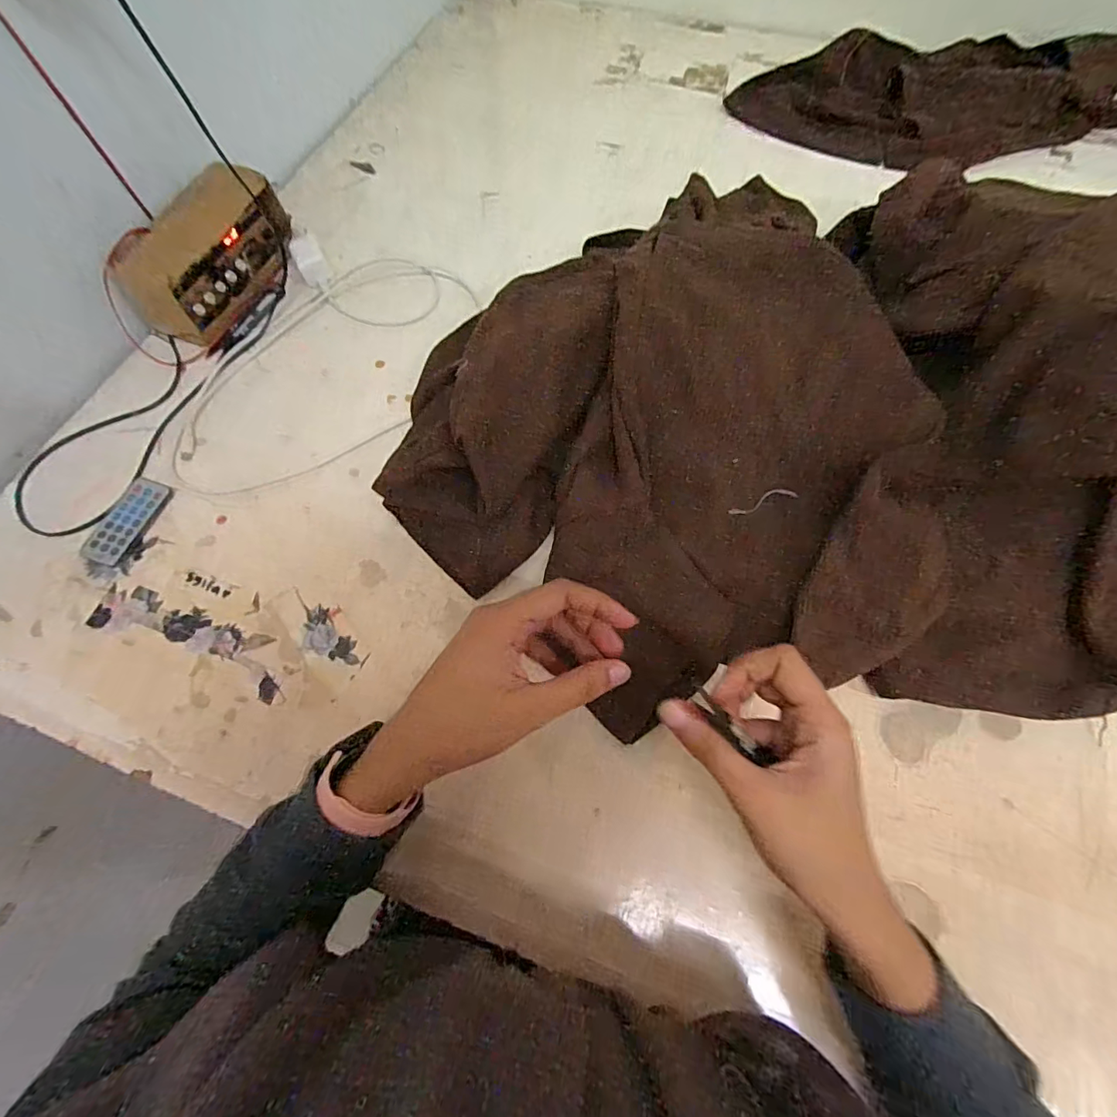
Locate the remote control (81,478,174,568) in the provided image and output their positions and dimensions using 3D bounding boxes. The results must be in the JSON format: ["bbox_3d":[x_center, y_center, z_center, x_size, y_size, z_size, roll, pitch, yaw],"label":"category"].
[{"bbox_3d":[-0.393,-0.034,0.468,0.040,0.009,0.085,20,70,9],"label":"remote control"}]

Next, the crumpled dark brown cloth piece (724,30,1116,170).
[{"bbox_3d":[0.554,-0.584,0.646,0.642,0.070,0.202,11,69,6],"label":"crumpled dark brown cloth piece"}]

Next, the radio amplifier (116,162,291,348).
[{"bbox_3d":[-0.370,-0.324,0.549,0.085,0.090,0.185,17,69,8],"label":"radio amplifier"}]

